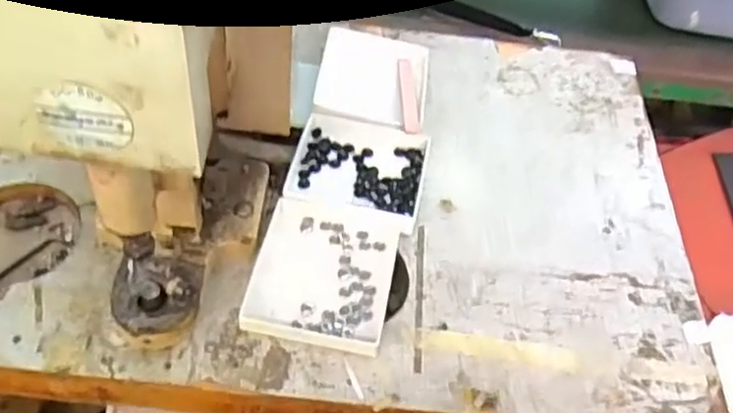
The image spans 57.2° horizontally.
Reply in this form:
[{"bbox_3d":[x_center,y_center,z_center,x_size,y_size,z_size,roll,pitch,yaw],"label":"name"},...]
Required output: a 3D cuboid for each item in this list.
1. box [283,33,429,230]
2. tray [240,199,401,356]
[{"bbox_3d":[0.005,-0.100,0.740,0.132,0.032,0.267,10,50,2],"label":"box"},{"bbox_3d":[-0.038,0.058,0.621,0.123,0.012,0.149,10,50,2],"label":"tray"}]

